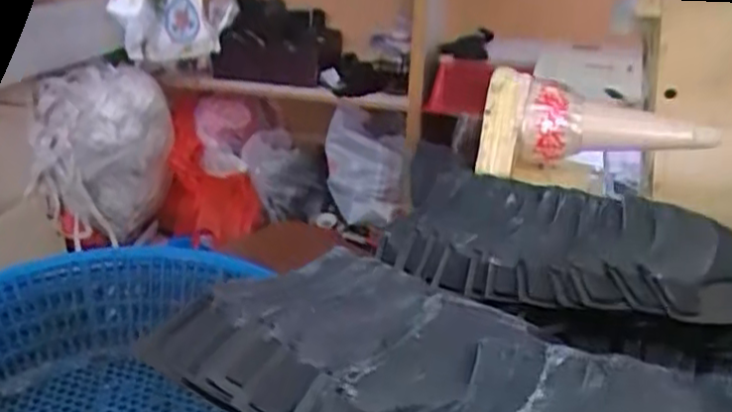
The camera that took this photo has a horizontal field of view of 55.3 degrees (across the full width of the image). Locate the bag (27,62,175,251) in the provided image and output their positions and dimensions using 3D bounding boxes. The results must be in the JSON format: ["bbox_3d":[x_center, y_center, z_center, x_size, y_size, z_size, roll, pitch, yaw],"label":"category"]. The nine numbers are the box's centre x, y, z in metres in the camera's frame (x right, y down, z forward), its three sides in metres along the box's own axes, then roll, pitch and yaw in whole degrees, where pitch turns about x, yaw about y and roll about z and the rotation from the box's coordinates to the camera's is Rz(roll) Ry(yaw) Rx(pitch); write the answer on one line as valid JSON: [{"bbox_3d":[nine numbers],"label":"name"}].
[{"bbox_3d":[-0.694,-0.119,1.868,0.340,0.480,0.280,-4,25,-12],"label":"bag"}]

